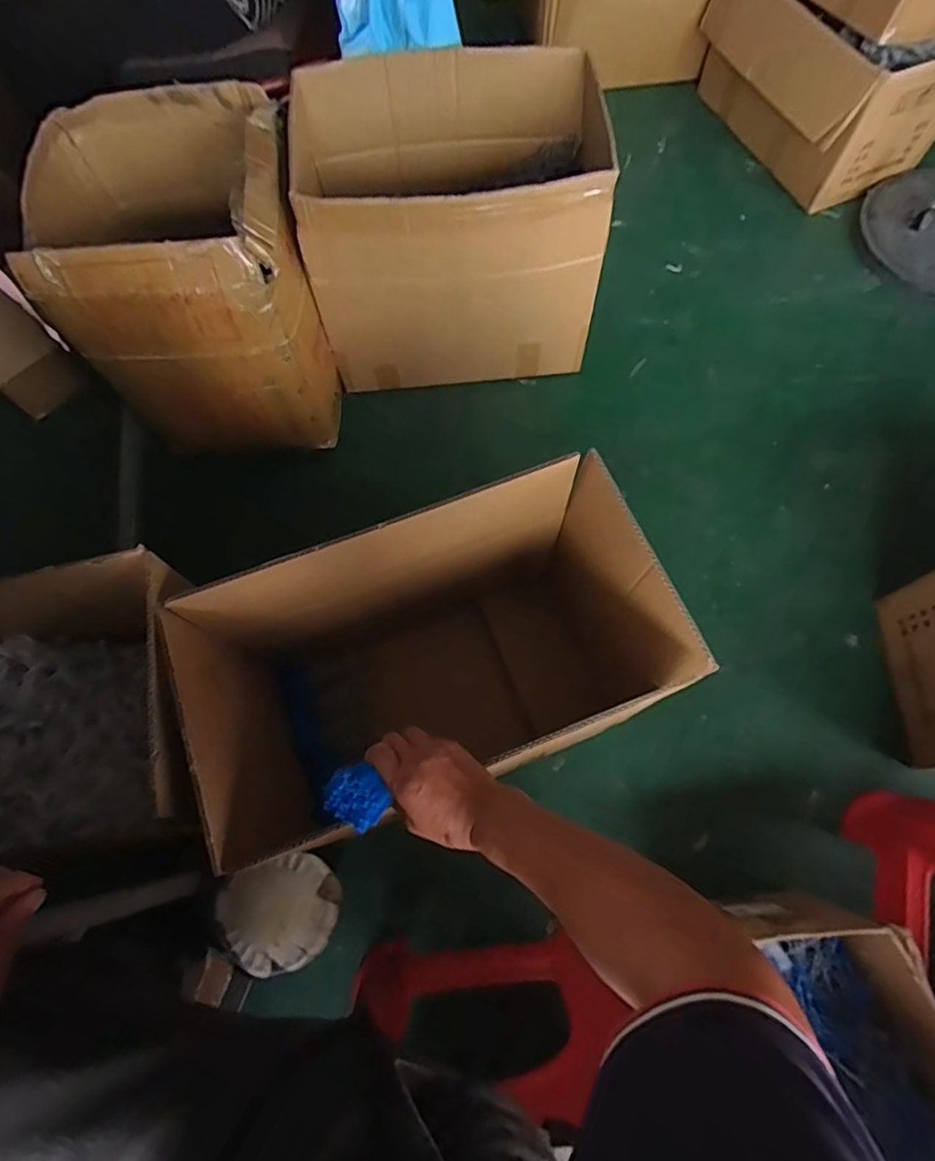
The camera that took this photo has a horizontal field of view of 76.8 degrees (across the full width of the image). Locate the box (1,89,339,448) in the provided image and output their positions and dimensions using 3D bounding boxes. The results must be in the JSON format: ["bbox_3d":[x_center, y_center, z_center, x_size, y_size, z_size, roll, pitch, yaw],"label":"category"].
[{"bbox_3d":[-0.465,-0.507,1.052,0.381,0.422,0.394,-4,70,0],"label":"box"}]

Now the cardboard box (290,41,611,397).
[{"bbox_3d":[-0.027,-0.662,1.127,0.519,0.398,0.367,-4,70,1],"label":"cardboard box"}]

